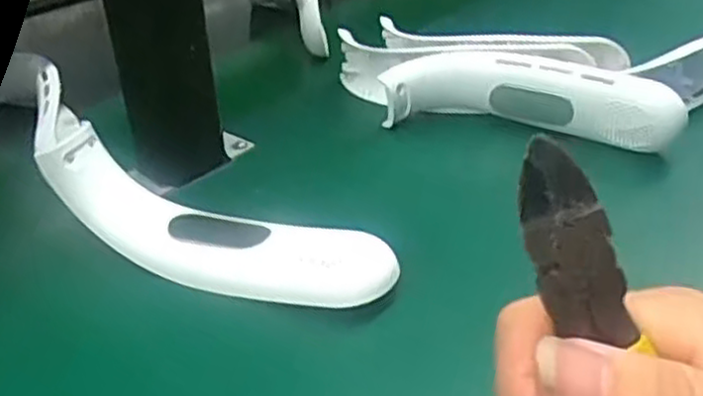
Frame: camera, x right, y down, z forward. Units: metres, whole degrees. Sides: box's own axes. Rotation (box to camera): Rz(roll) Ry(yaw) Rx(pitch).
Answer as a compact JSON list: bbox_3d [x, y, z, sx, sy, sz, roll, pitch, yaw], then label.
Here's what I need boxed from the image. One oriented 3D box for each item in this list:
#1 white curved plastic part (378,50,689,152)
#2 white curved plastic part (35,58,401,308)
[{"bbox_3d":[0.122,-0.069,0.525,0.201,0.054,0.044,7,34,14],"label":"white curved plastic part"},{"bbox_3d":[-0.087,0.007,0.404,0.229,0.052,0.052,23,38,13],"label":"white curved plastic part"}]

